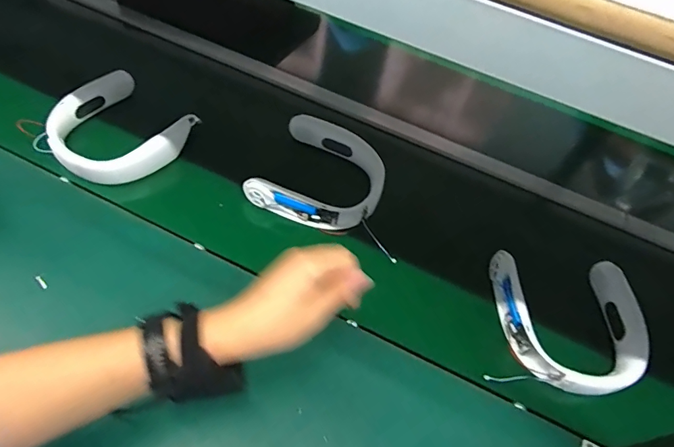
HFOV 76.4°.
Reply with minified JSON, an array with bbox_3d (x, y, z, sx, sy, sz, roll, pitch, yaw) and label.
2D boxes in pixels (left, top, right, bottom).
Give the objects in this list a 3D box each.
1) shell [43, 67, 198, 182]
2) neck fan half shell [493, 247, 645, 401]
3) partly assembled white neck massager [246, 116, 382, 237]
[{"bbox_3d":[-0.360,-0.151,0.704,0.196,0.065,0.192,29,60,17],"label":"shell"},{"bbox_3d":[0.344,0.134,0.611,0.207,0.043,0.193,2,55,-1],"label":"neck fan half shell"},{"bbox_3d":[-0.019,-0.086,0.716,0.191,0.059,0.204,19,57,11],"label":"partly assembled white neck massager"}]

